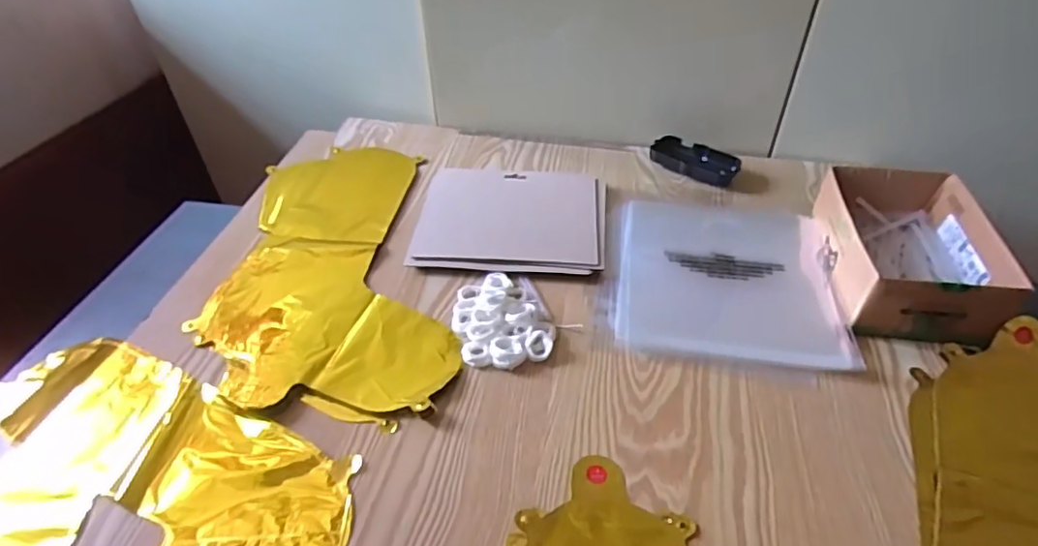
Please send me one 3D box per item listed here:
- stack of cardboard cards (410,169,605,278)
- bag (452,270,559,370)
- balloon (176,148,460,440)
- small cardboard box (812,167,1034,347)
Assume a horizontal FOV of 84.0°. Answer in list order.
[{"bbox_3d":[-0.007,-0.065,0.644,0.202,0.013,0.167,4,42,5],"label":"stack of cardboard cards"},{"bbox_3d":[-0.016,0.038,0.534,0.088,0.026,0.109,-12,43,-12],"label":"bag"},{"bbox_3d":[-0.205,-0.015,0.610,0.220,0.010,0.419,-10,43,-10],"label":"balloon"},{"bbox_3d":[0.371,-0.024,0.561,0.128,0.070,0.193,7,42,9],"label":"small cardboard box"}]

